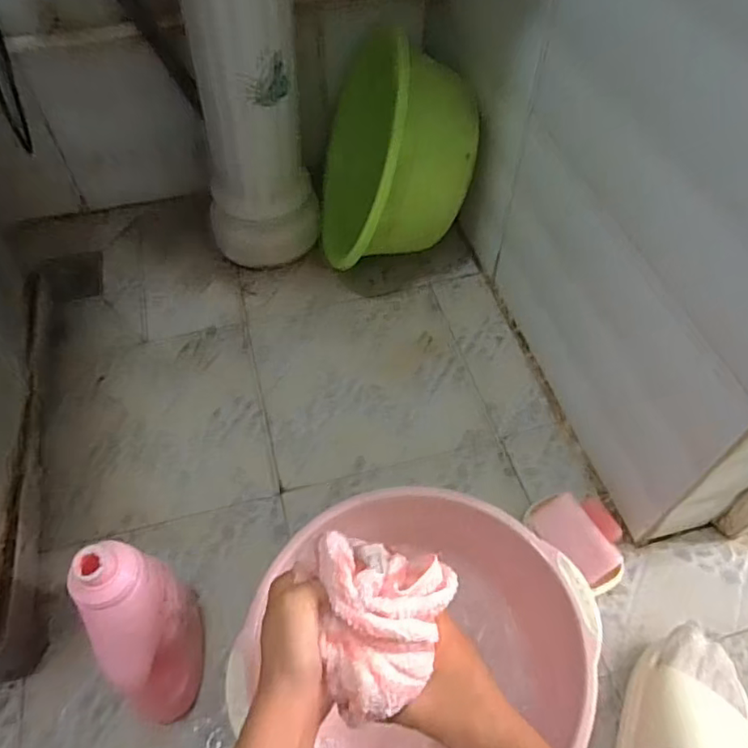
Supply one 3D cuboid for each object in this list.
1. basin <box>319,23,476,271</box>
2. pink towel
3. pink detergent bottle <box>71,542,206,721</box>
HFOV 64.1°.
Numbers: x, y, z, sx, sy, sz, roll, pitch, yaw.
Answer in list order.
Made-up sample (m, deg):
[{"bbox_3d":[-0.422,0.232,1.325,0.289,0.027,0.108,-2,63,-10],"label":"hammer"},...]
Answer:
[{"bbox_3d":[0.002,-0.332,0.930,0.157,0.338,0.307,-1,30,-34],"label":"basin"},{"bbox_3d":[0.013,0.158,0.386,0.087,0.048,0.103,-6,54,-6],"label":"pink towel"},{"bbox_3d":[-0.207,0.247,0.561,0.067,0.221,0.112,-22,57,-16],"label":"pink detergent bottle"}]

